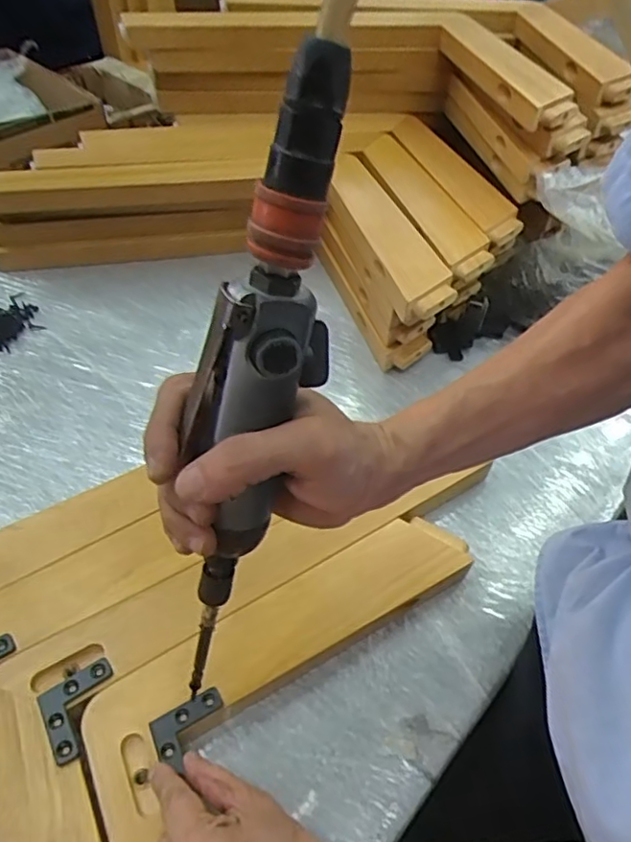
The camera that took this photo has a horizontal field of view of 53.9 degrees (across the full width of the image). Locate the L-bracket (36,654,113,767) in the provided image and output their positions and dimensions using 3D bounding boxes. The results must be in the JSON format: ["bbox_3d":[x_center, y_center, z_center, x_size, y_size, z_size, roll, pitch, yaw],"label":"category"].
[{"bbox_3d":[-0.153,0.189,0.407,0.048,0.007,0.051,-23,53,-23],"label":"L-bracket"}]

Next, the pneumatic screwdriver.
[{"bbox_3d":[-0.029,0.004,0.279,0.038,0.302,0.043,30,33,25],"label":"pneumatic screwdriver"}]

